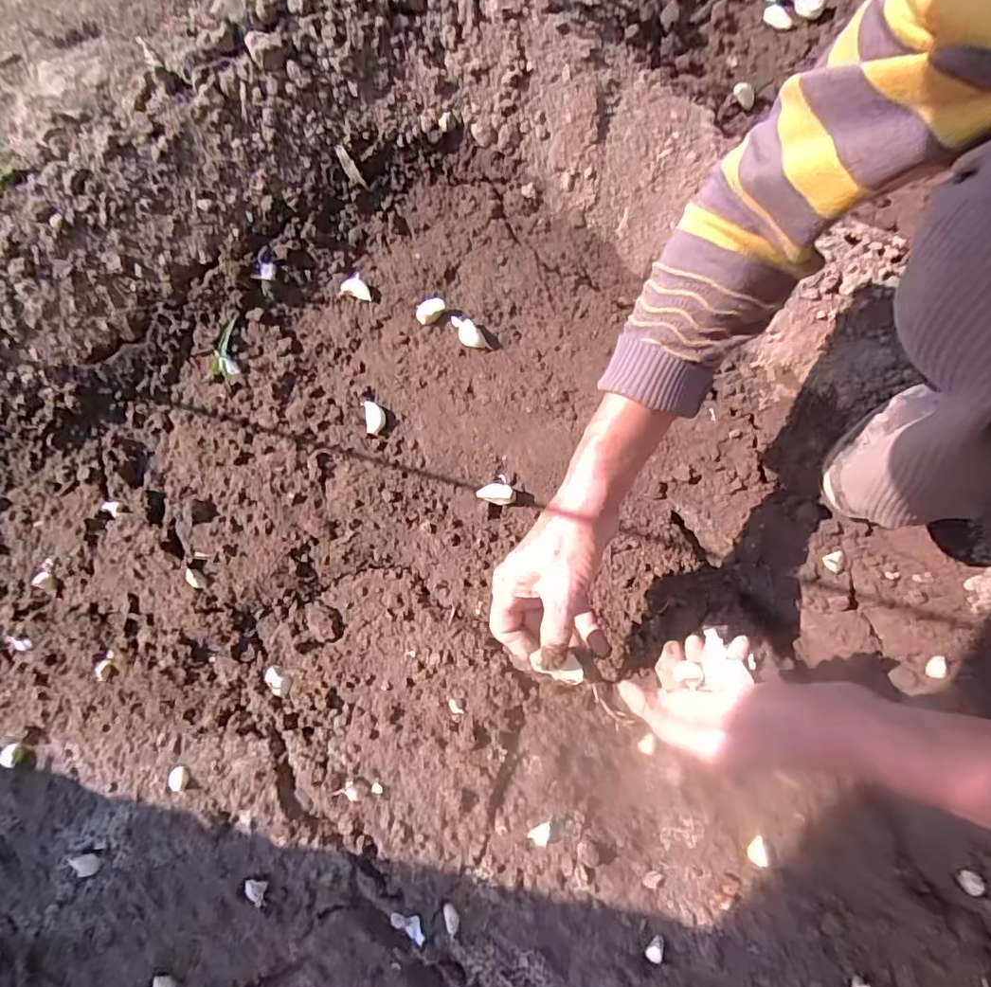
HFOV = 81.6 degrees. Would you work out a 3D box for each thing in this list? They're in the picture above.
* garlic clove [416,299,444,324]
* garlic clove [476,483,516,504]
[{"bbox_3d":[-0.067,-0.192,0.599,0.031,0.019,0.019,-35,79,-6],"label":"garlic clove"},{"bbox_3d":[0.001,0.000,0.552,0.036,0.020,0.019,3,77,2],"label":"garlic clove"}]

